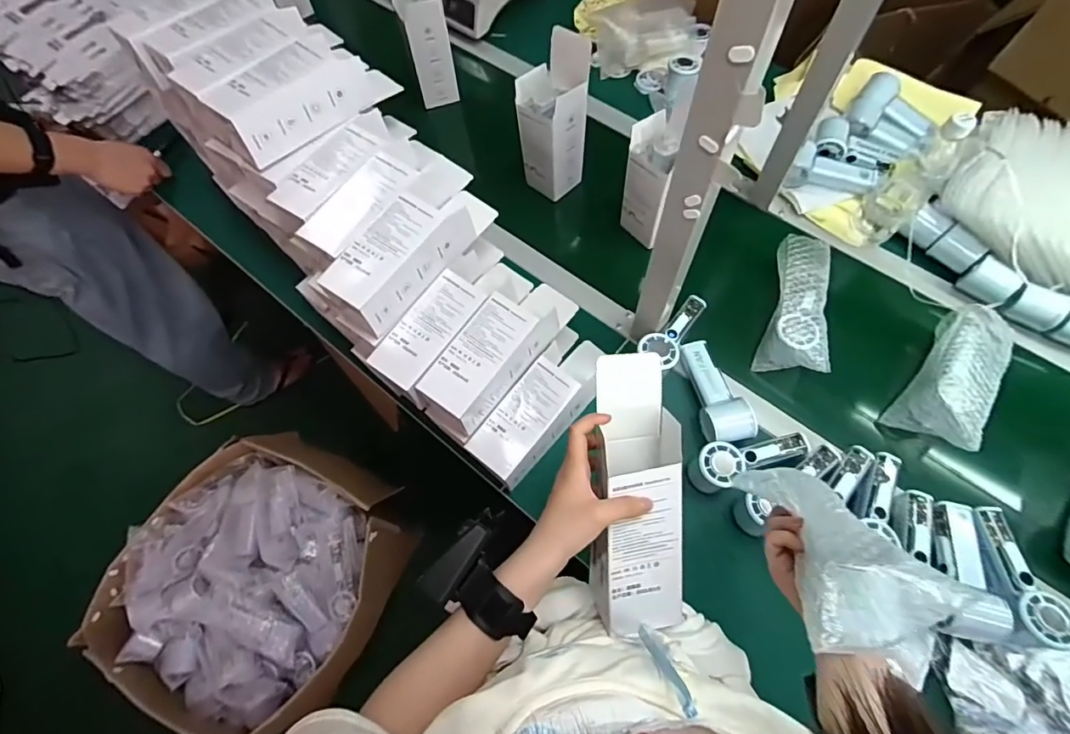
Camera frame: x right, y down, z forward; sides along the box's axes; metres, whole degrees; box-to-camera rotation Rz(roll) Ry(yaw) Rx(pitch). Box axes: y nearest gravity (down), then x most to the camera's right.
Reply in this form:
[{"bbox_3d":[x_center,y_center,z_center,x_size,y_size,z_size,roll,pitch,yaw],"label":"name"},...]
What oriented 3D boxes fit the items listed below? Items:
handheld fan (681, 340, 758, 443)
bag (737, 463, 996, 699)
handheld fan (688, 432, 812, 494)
[{"bbox_3d":[0.250,0.032,0.712,0.058,0.046,0.164,-13,54,-3],"label":"handheld fan"},{"bbox_3d":[0.220,0.136,0.401,0.083,0.051,0.186,-11,23,-2],"label":"bag"},{"bbox_3d":[0.282,0.117,0.665,0.156,0.059,0.057,-20,67,-6],"label":"handheld fan"}]

